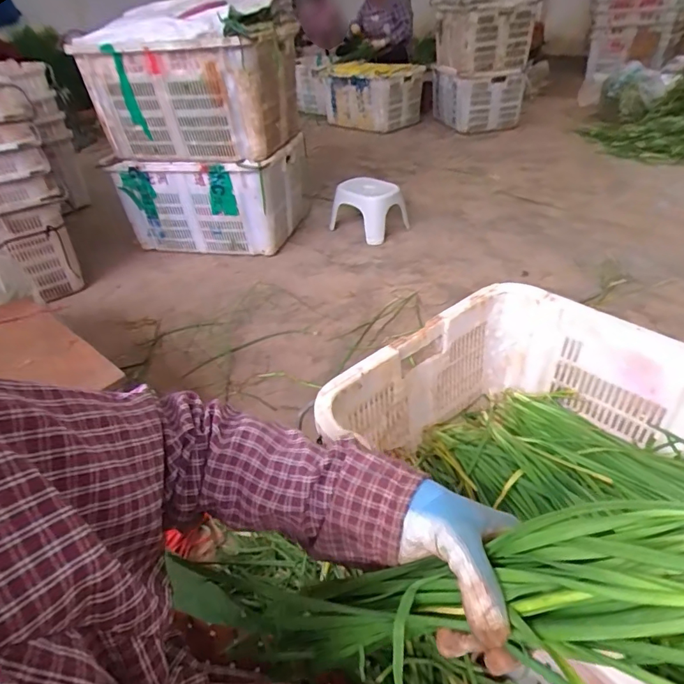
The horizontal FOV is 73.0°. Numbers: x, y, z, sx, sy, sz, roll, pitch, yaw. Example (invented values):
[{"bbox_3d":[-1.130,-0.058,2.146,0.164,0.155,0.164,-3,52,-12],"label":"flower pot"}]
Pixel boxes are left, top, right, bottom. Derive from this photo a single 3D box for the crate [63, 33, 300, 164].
[{"bbox_3d":[-0.469,-0.788,1.508,0.577,0.338,0.407,3,37,9],"label":"crate"}]

